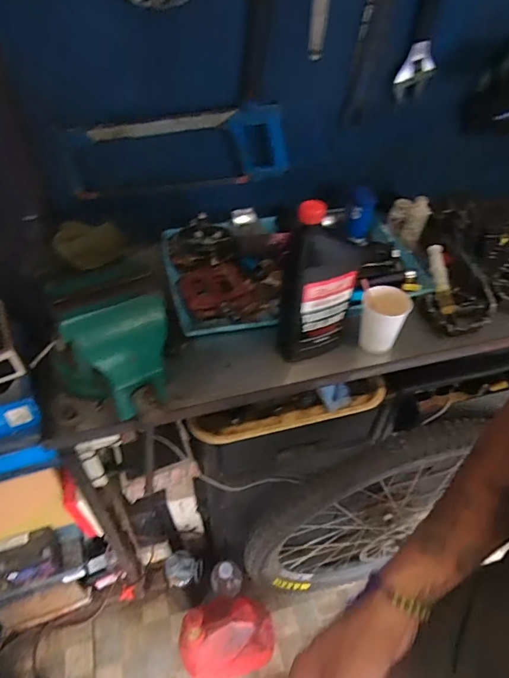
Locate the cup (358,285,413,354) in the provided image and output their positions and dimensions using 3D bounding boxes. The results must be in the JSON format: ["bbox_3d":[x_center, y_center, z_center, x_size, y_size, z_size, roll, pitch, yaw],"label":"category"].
[{"bbox_3d":[0.204,-0.032,0.708,0.071,0.084,0.064,16,47,12],"label":"cup"}]

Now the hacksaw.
[{"bbox_3d":[-0.123,-0.323,0.756,0.369,0.145,0.035,-7,47,-10],"label":"hacksaw"}]

